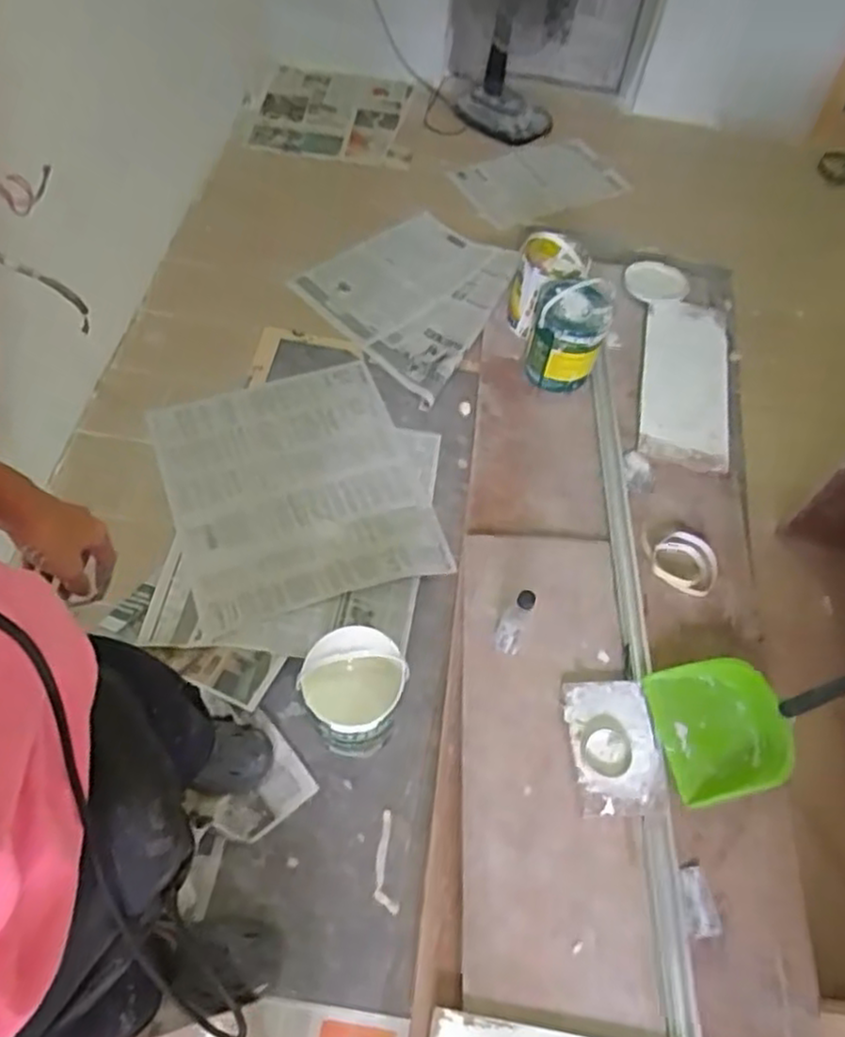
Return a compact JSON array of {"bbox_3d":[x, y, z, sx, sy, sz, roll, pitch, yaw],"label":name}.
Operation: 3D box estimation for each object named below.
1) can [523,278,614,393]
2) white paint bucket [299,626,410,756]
[{"bbox_3d":[0.348,-0.428,1.739,0.170,0.239,0.196,15,58,4],"label":"can"},{"bbox_3d":[-0.124,0.304,1.248,0.155,0.257,0.157,2,58,-4],"label":"white paint bucket"}]

